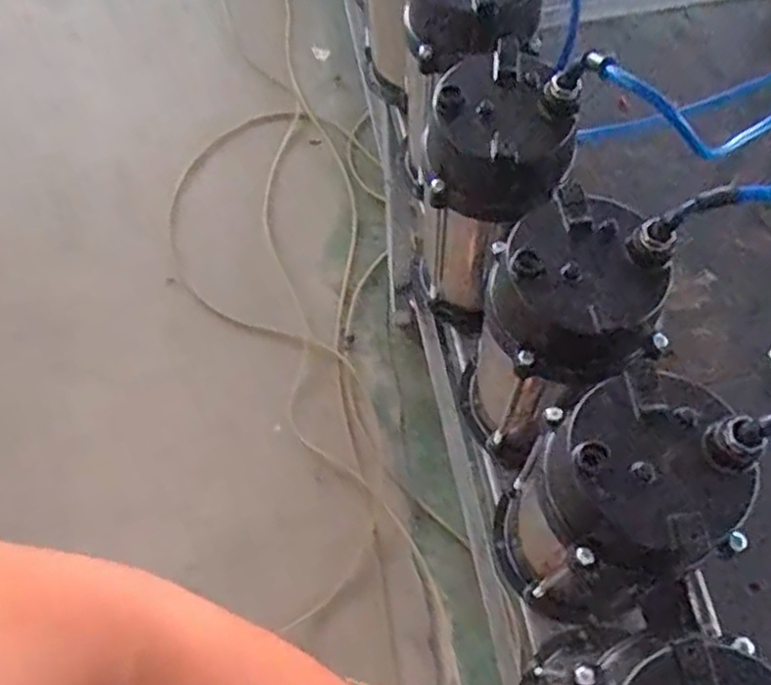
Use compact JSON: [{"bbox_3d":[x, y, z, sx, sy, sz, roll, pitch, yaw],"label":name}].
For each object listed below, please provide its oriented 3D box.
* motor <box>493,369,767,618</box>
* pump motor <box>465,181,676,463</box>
[{"bbox_3d":[0.161,0.129,0.521,0.113,0.285,0.119,-1,65,2],"label":"motor"},{"bbox_3d":[0.134,0.015,0.562,0.119,0.260,0.161,11,66,7],"label":"pump motor"}]

